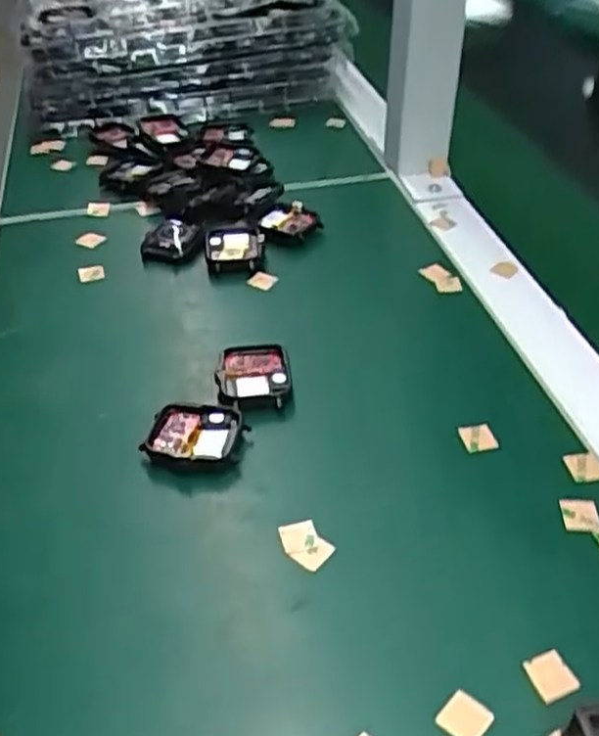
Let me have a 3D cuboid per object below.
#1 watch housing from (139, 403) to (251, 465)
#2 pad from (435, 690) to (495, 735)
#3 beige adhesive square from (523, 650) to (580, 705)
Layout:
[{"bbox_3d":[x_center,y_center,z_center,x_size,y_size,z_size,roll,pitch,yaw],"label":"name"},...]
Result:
[{"bbox_3d":[-0.051,0.036,0.375,0.045,0.016,0.037,1,39,6],"label":"watch housing"},{"bbox_3d":[0.058,0.124,0.269,0.016,0.004,0.016,27,48,33],"label":"pad"},{"bbox_3d":[0.093,0.114,0.280,0.015,0.004,0.016,-14,40,-12],"label":"beige adhesive square"}]

